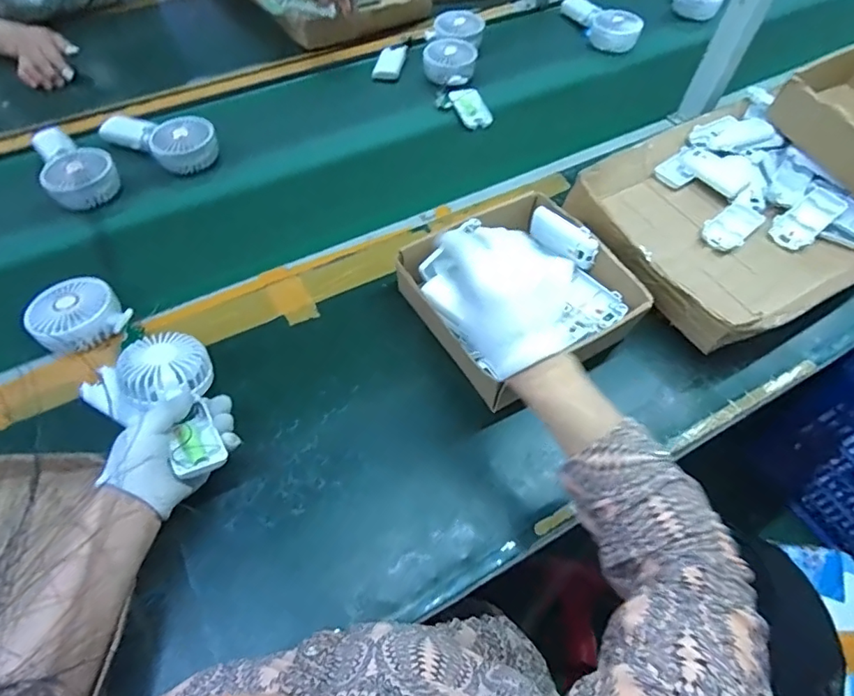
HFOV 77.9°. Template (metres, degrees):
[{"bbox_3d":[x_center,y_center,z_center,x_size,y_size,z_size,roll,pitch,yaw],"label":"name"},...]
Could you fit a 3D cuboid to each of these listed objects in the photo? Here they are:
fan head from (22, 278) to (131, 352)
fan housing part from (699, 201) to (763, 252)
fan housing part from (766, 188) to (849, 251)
[{"bbox_3d":[-0.391,-0.043,0.593,0.098,0.039,0.082,-20,62,-12],"label":"fan head"},{"bbox_3d":[0.413,-0.165,0.715,0.052,0.012,0.098,40,67,21],"label":"fan housing part"},{"bbox_3d":[0.504,-0.172,0.699,0.103,0.009,0.051,-41,67,-4],"label":"fan housing part"}]

